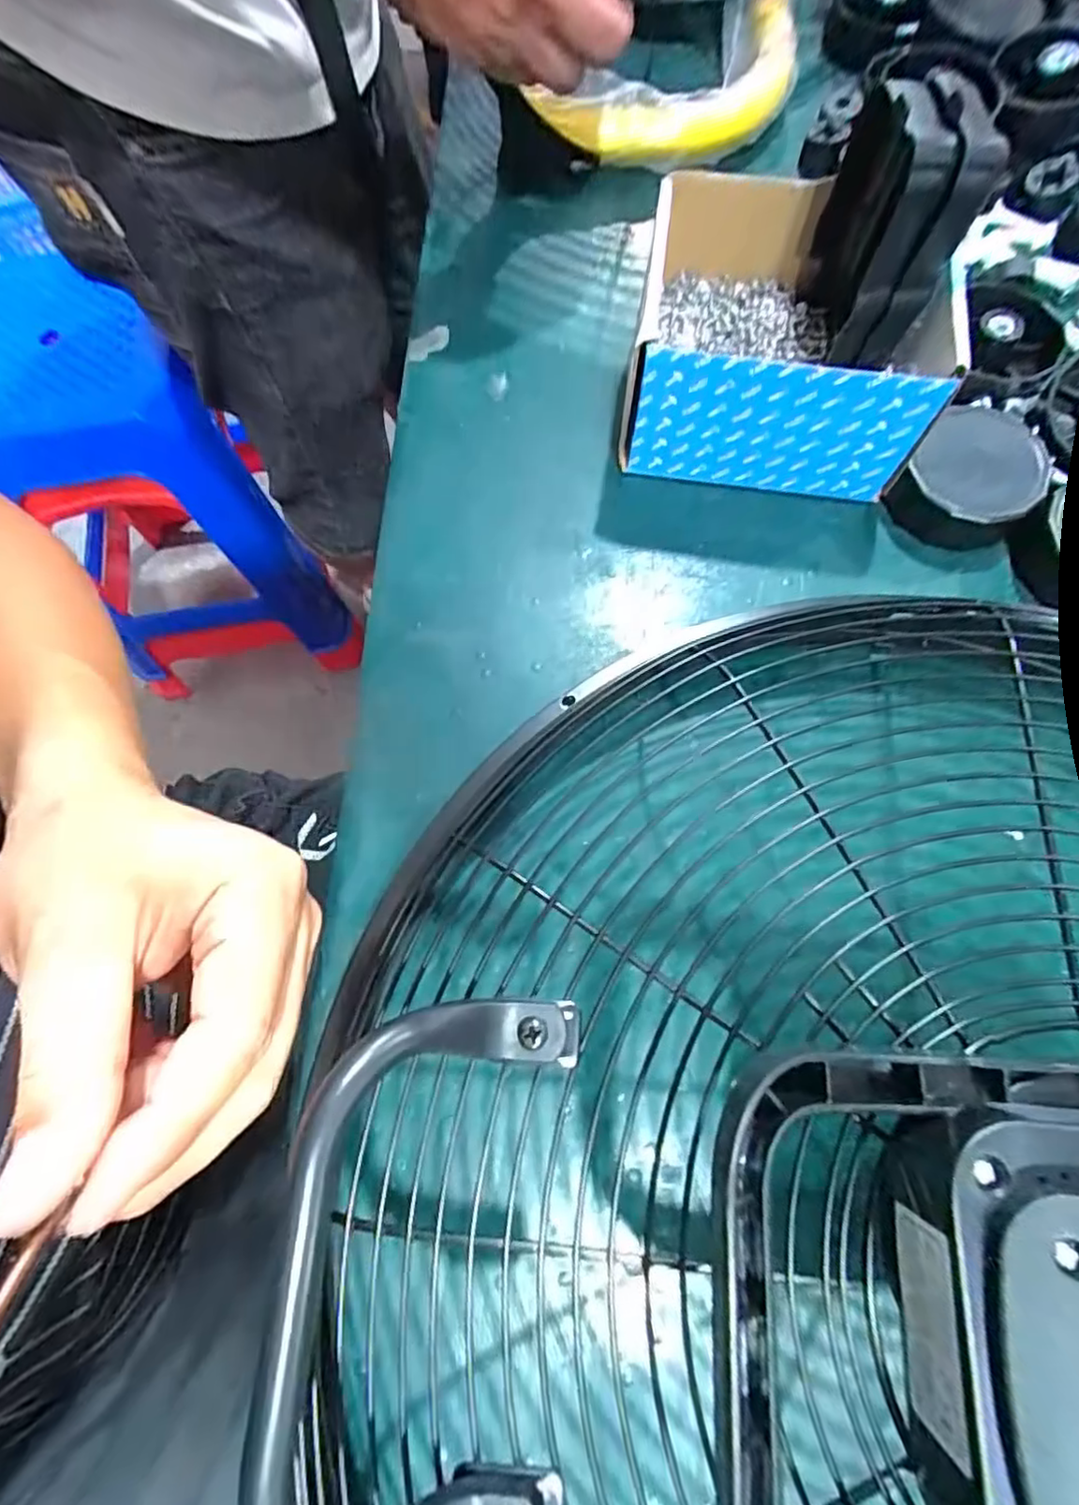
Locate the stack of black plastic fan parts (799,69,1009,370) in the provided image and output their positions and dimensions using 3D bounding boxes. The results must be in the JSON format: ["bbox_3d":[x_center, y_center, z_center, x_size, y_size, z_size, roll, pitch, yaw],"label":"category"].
[{"bbox_3d":[0.142,-0.214,0.257,0.033,0.087,0.056,-9,71,-1],"label":"stack of black plastic fan parts"}]

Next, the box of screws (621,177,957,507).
[{"bbox_3d":[0.110,-0.192,0.301,0.130,0.078,0.110,6,71,4],"label":"box of screws"}]

